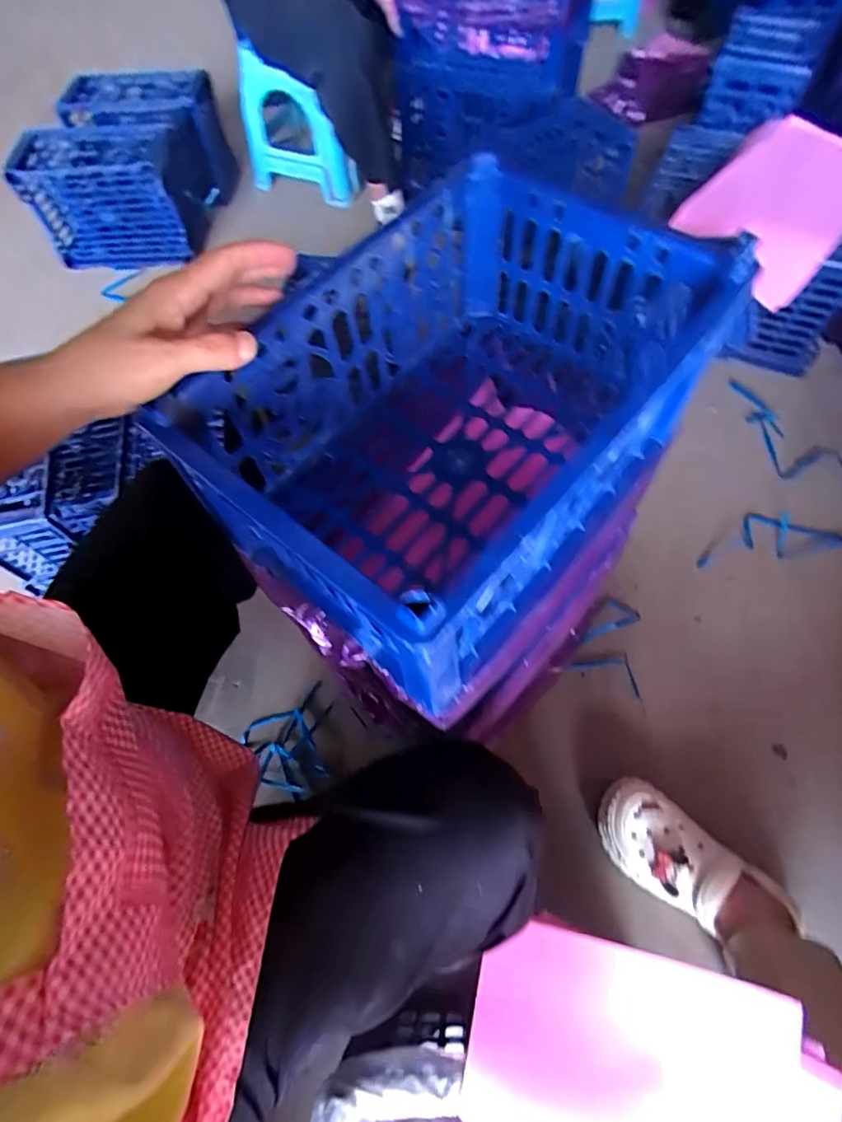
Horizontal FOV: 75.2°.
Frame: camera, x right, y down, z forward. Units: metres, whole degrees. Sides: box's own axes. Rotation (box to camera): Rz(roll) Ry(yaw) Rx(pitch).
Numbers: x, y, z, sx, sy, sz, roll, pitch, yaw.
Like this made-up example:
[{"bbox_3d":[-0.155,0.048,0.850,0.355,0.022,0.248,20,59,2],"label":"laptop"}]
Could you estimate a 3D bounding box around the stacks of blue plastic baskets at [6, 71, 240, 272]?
[{"bbox_3d":[-0.682,-0.957,1.321,0.363,0.241,0.411,3,64,5],"label":"stacks of blue plastic baskets"}]

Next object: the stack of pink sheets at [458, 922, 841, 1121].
[{"bbox_3d":[0.163,0.408,0.415,0.253,0.017,0.202,15,78,18],"label":"stack of pink sheets"}]

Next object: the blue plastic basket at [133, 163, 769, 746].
[{"bbox_3d":[0.028,-0.093,0.413,0.236,0.191,0.330,35,71,19],"label":"blue plastic basket"}]

